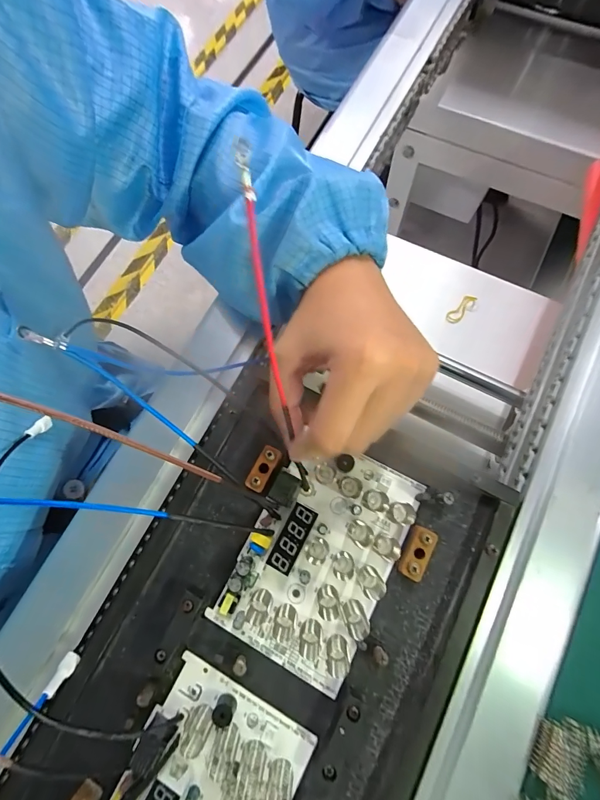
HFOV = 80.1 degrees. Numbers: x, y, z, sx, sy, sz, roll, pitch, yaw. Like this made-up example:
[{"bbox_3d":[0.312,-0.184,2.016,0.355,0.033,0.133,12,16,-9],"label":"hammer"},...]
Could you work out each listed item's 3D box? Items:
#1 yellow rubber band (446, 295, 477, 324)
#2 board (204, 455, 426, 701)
[{"bbox_3d":[0.174,-0.097,0.384,0.039,0.005,0.015,-43,99,-1],"label":"yellow rubber band"},{"bbox_3d":[0.013,0.096,0.223,0.086,0.019,0.133,27,79,7],"label":"board"}]

